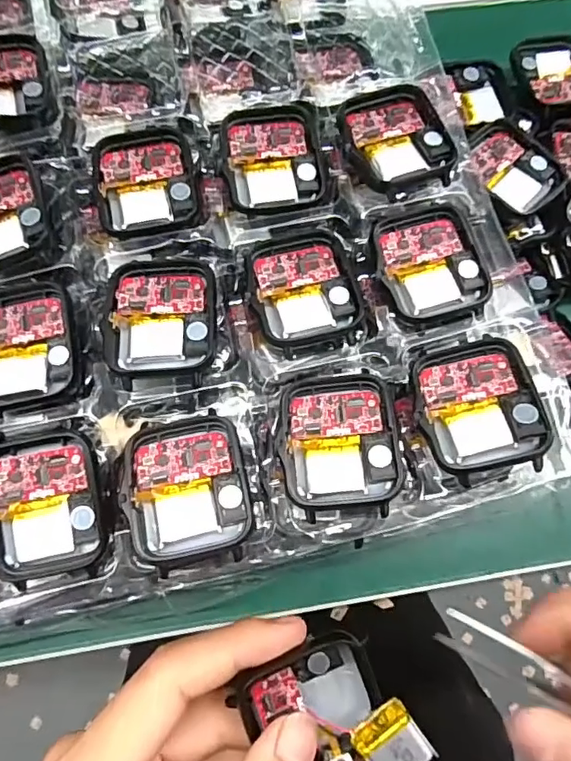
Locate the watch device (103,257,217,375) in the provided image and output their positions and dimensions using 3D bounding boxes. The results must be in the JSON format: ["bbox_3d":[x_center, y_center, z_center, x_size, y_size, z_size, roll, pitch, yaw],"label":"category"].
[{"bbox_3d":[-0.043,-0.024,0.182,0.037,0.008,0.043,0,74,-1],"label":"watch device"}]

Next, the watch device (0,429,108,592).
[{"bbox_3d":[-0.076,0.039,0.165,0.037,0.012,0.045,-9,74,-4],"label":"watch device"}]

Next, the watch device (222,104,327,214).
[{"bbox_3d":[-0.005,-0.088,0.203,0.038,0.008,0.044,-7,74,-3],"label":"watch device"}]

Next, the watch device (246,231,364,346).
[{"bbox_3d":[0.006,-0.035,0.189,0.037,0.005,0.044,-13,75,-5],"label":"watch device"}]

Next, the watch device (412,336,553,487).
[{"bbox_3d":[0.063,0.008,0.170,0.036,0.014,0.047,-7,74,-3],"label":"watch device"}]

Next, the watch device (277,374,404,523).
[{"bbox_3d":[0.017,0.020,0.171,0.037,0.011,0.045,-5,74,-2],"label":"watch device"}]

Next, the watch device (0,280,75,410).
[{"bbox_3d":[-0.092,-0.013,0.181,0.036,0.005,0.044,-9,74,-4],"label":"watch device"}]

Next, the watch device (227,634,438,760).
[{"bbox_3d":[0.015,0.109,0.168,0.041,0.014,0.051,-34,78,-10],"label":"watch device"}]

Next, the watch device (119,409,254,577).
[{"bbox_3d":[-0.031,0.034,0.165,0.037,0.008,0.045,-11,75,-4],"label":"watch device"}]

